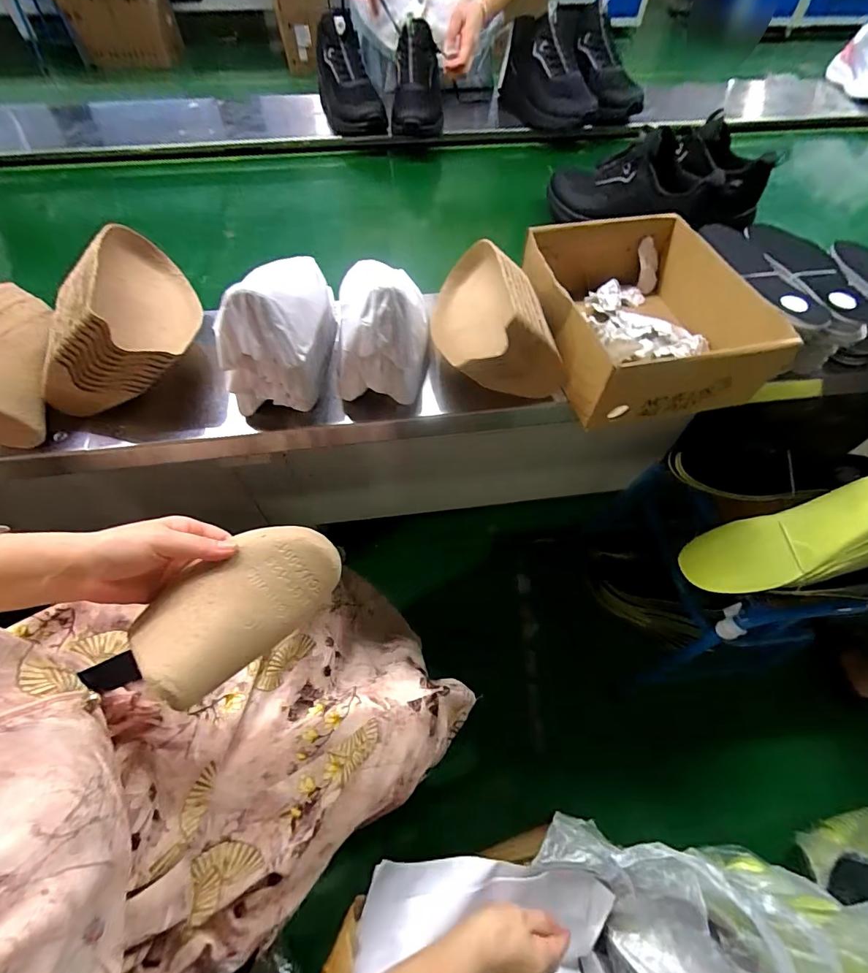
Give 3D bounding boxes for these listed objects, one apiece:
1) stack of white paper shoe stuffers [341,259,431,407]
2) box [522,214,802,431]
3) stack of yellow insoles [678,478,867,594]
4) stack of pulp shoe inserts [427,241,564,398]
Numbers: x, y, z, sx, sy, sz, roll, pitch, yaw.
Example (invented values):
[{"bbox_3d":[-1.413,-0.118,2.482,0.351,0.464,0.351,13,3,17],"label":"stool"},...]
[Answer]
[{"bbox_3d":[-0.053,-0.147,0.454,0.099,0.134,0.046,-15,59,-9],"label":"stack of white paper shoe stuffers"},{"bbox_3d":[0.251,-0.212,0.550,0.245,0.106,0.272,-6,58,-4],"label":"box"},{"bbox_3d":[0.531,0.078,0.636,0.324,0.075,0.109,-19,58,11],"label":"stack of yellow insoles"},{"bbox_3d":[0.061,-0.206,0.524,0.118,0.102,0.218,-17,60,-11],"label":"stack of pulp shoe inserts"}]

